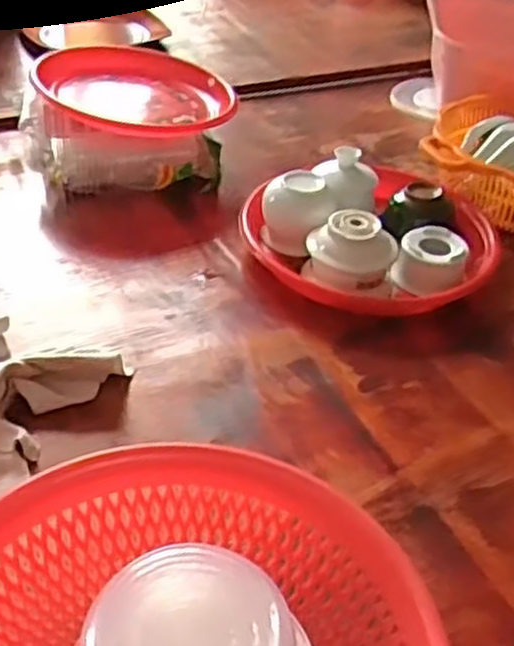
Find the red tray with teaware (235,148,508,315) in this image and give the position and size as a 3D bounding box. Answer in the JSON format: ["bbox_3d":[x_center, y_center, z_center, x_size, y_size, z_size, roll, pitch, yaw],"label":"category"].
[{"bbox_3d":[0.108,-0.093,0.761,0.241,0.065,0.193,18,41,17],"label":"red tray with teaware"}]

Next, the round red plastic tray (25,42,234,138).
[{"bbox_3d":[-0.139,-0.262,0.890,0.217,0.044,0.166,-6,40,-13],"label":"round red plastic tray"}]

